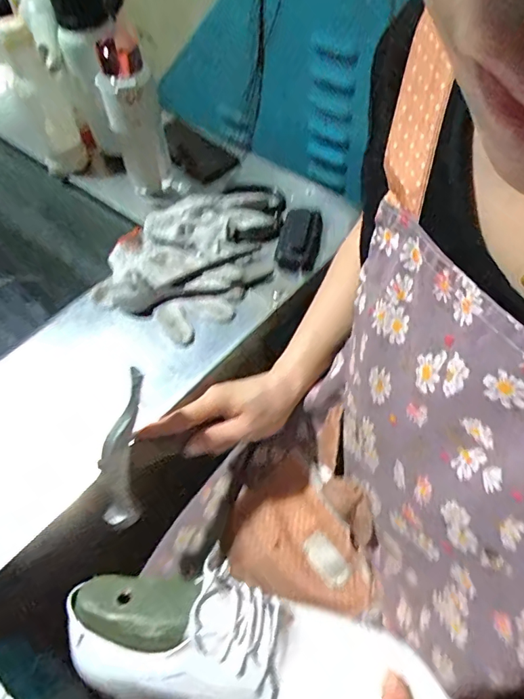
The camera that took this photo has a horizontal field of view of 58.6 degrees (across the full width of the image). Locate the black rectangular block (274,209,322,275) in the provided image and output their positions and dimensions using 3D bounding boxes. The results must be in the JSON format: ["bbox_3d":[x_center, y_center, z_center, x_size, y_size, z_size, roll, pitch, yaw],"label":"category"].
[{"bbox_3d":[0.048,-0.145,0.617,0.051,0.017,0.101,10,59,10],"label":"black rectangular block"}]

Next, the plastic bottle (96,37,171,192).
[{"bbox_3d":[-0.170,-0.308,0.639,0.069,0.190,0.077,-16,58,-6],"label":"plastic bottle"}]

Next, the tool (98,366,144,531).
[{"bbox_3d":[-0.120,0.089,0.404,0.026,0.024,0.143,10,100,11],"label":"tool"}]

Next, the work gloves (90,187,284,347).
[{"bbox_3d":[-0.077,-0.133,0.615,0.178,0.034,0.263,31,65,21],"label":"work gloves"}]

